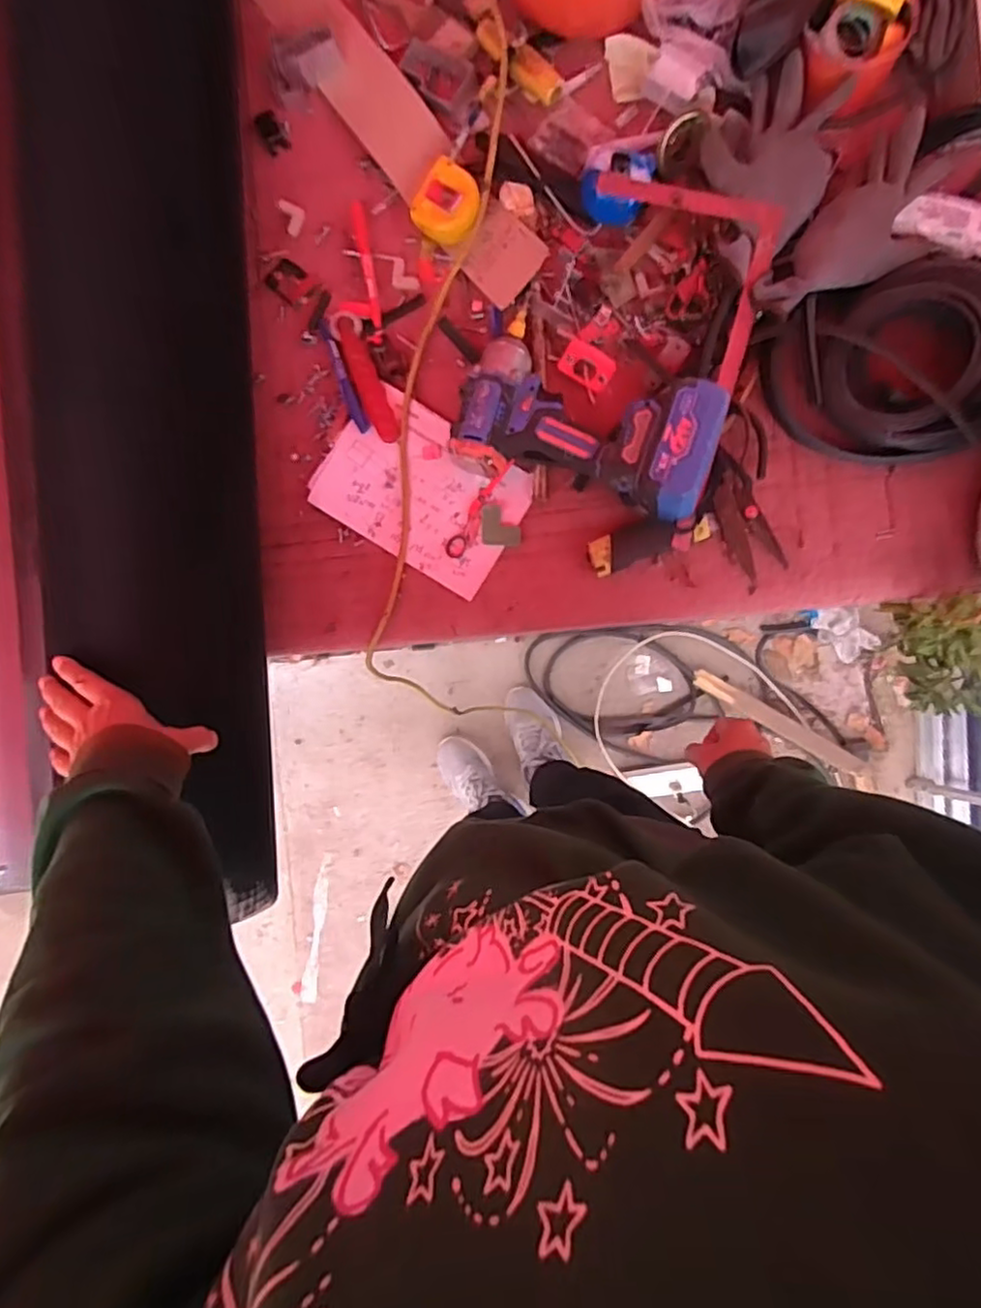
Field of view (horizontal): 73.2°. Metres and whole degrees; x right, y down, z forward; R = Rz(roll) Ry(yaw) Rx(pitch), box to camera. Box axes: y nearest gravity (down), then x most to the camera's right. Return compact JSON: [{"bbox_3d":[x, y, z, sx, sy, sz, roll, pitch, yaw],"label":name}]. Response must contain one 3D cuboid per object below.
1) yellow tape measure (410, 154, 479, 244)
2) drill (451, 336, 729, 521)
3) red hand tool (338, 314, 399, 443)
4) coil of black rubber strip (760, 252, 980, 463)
[{"bbox_3d":[-0.043,-0.462,0.678,0.062,0.028,0.064,43,90,0],"label":"yellow tape measure"},{"bbox_3d":[0.095,-0.214,0.639,0.239,0.070,0.117,20,90,18],"label":"drill"},{"bbox_3d":[-0.129,-0.291,0.698,0.027,0.010,0.139,-20,90,0],"label":"red hand tool"},{"bbox_3d":[0.392,-0.274,0.627,0.219,0.083,0.176,-20,90,0],"label":"coil of black rubber strip"}]

